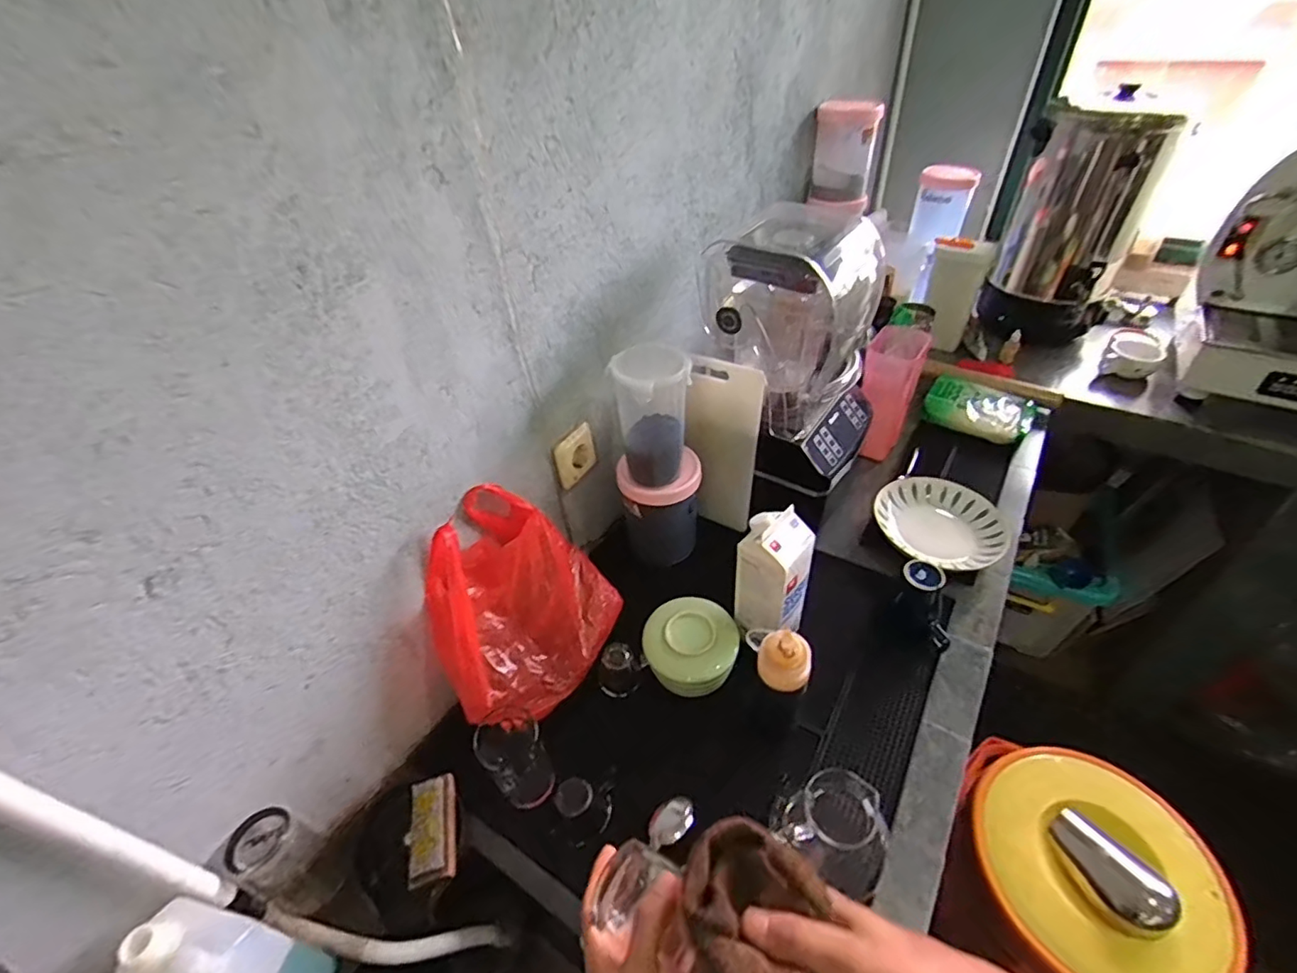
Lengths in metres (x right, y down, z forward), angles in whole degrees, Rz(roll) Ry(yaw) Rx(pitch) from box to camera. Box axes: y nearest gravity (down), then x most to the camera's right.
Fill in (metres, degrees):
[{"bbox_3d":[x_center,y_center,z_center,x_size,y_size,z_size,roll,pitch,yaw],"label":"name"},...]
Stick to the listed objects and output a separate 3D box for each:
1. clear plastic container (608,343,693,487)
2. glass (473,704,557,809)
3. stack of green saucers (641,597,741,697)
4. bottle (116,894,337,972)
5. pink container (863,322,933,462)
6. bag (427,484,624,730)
[{"bbox_3d":[0.008,-0.094,0.807,0.099,0.191,0.100,-2,42,3],"label":"clear plastic container"},{"bbox_3d":[-0.157,0.318,0.670,0.068,0.128,0.064,-3,42,2],"label":"glass"},{"bbox_3d":[0.059,0.223,0.802,0.126,0.064,0.115,-31,48,-26],"label":"stack of green saucers"},{"bbox_3d":[-0.368,0.435,0.505,0.083,0.202,0.070,7,43,12],"label":"bottle"},{"bbox_3d":[0.470,-0.183,1.122,0.101,0.240,0.098,19,47,24],"label":"pink container"},{"bbox_3d":[-0.157,0.140,0.725,0.141,0.249,0.253,20,48,25],"label":"bag"}]

